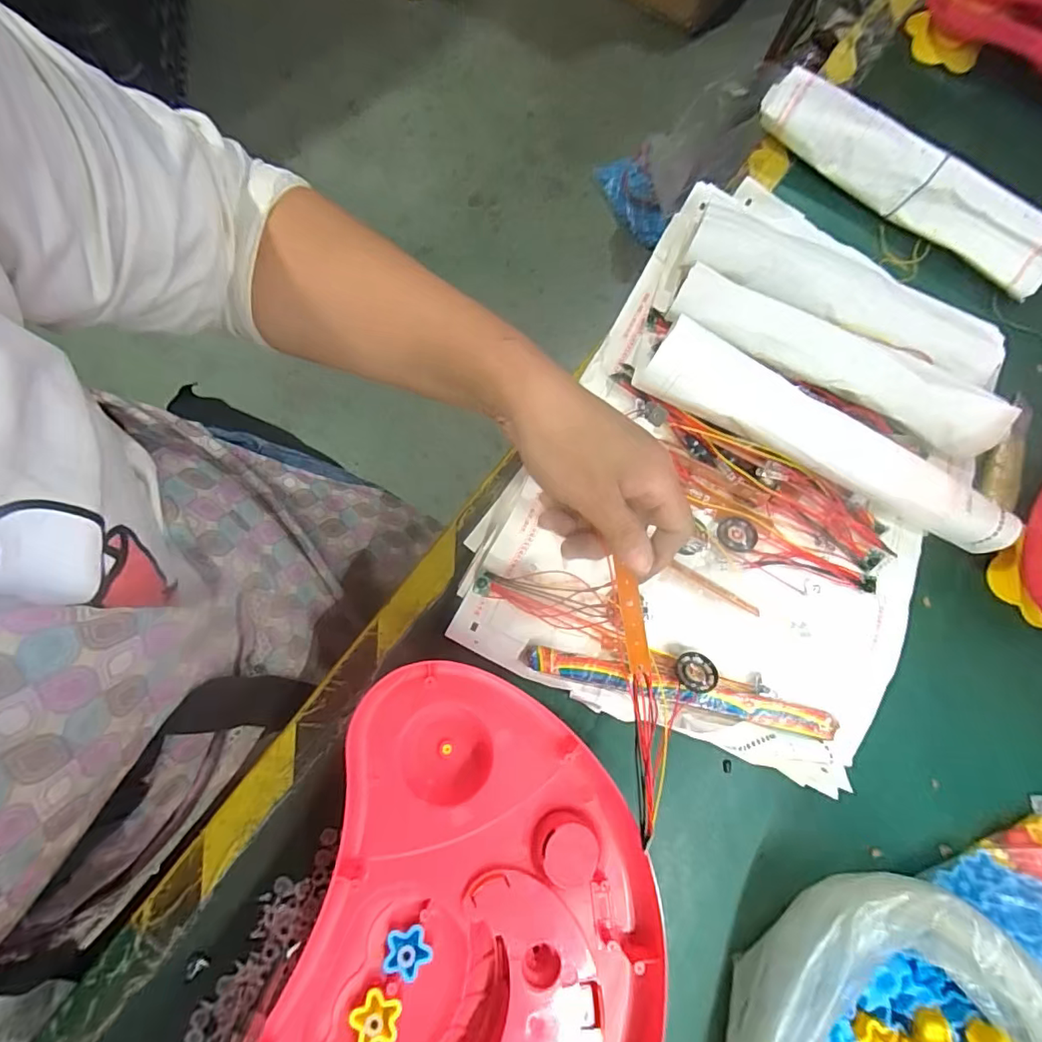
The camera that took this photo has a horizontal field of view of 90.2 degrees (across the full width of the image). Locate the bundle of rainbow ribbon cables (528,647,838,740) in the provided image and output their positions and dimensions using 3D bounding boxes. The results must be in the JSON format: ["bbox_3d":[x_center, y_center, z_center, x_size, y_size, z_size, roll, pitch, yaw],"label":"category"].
[{"bbox_3d":[0.108,0.114,0.349,0.206,0.010,0.021,14,75,-3],"label":"bundle of rainbow ribbon cables"}]

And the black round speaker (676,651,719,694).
[{"bbox_3d":[0.119,0.102,0.349,0.025,0.008,0.026,0,74,-1],"label":"black round speaker"}]

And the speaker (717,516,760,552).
[{"bbox_3d":[0.155,0.010,0.371,0.027,0.005,0.025,2,76,-6],"label":"speaker"}]

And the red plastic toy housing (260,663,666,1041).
[{"bbox_3d":[-0.027,0.260,0.279,0.203,0.037,0.333,14,75,-3],"label":"red plastic toy housing"}]

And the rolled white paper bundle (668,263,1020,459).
[{"bbox_3d":[0.240,-0.123,0.397,0.255,0.035,0.045,26,75,0],"label":"rolled white paper bundle"}]

